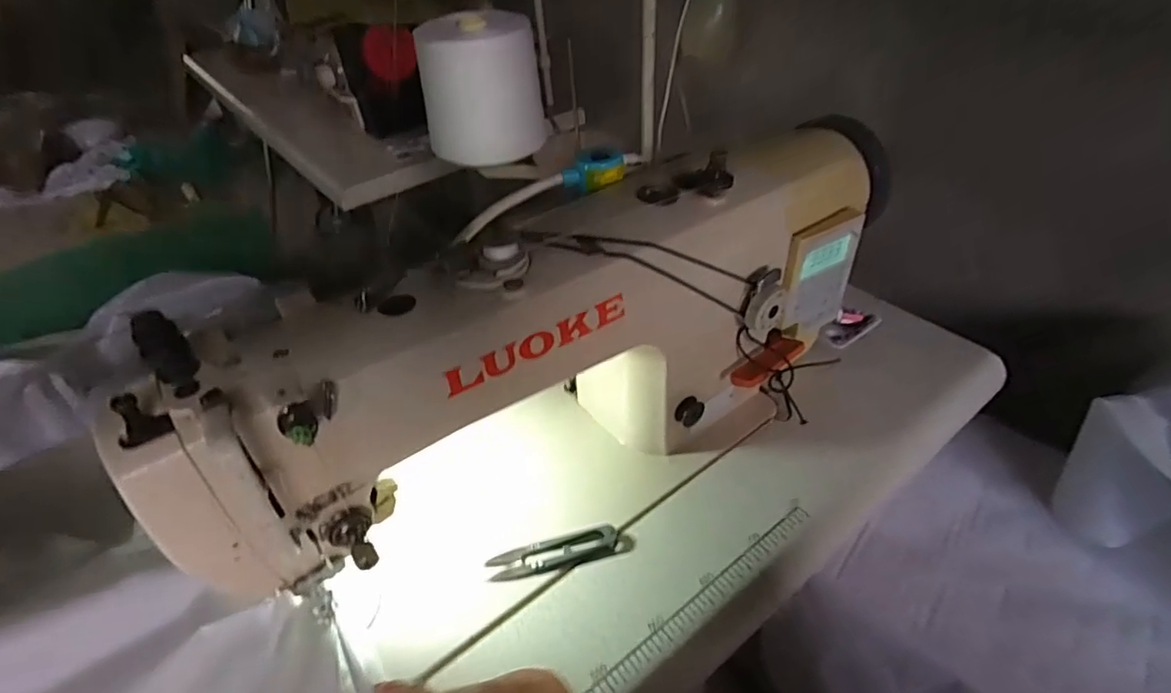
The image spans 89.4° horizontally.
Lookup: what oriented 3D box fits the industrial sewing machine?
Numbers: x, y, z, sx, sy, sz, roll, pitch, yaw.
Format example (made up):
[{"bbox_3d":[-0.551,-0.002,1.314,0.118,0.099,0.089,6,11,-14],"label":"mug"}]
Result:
[{"bbox_3d":[0.013,-0.003,0.459,0.572,0.241,0.154,-28,46,-26],"label":"industrial sewing machine"}]

